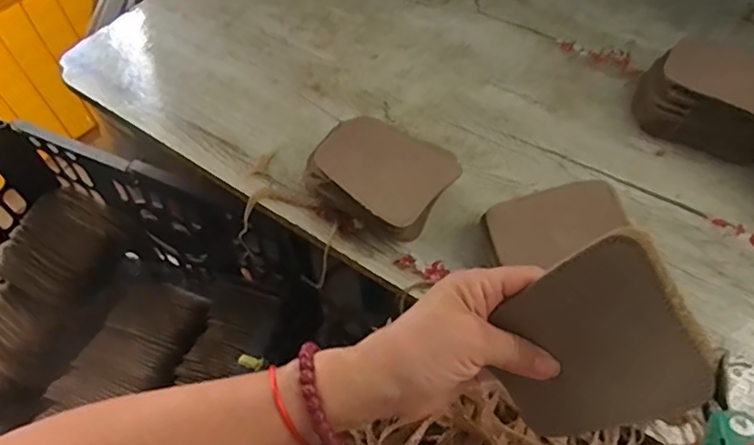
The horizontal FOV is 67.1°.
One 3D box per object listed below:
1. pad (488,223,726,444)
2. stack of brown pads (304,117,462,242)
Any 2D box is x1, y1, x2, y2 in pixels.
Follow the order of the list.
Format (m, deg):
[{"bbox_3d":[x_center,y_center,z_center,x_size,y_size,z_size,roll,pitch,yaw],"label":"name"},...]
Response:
[{"bbox_3d":[0.112,0.068,0.306,0.010,0.113,0.088,-9,65,-47],"label":"pad"},{"bbox_3d":[0.004,-0.039,0.520,0.119,0.052,0.092,36,64,23],"label":"stack of brown pads"}]

